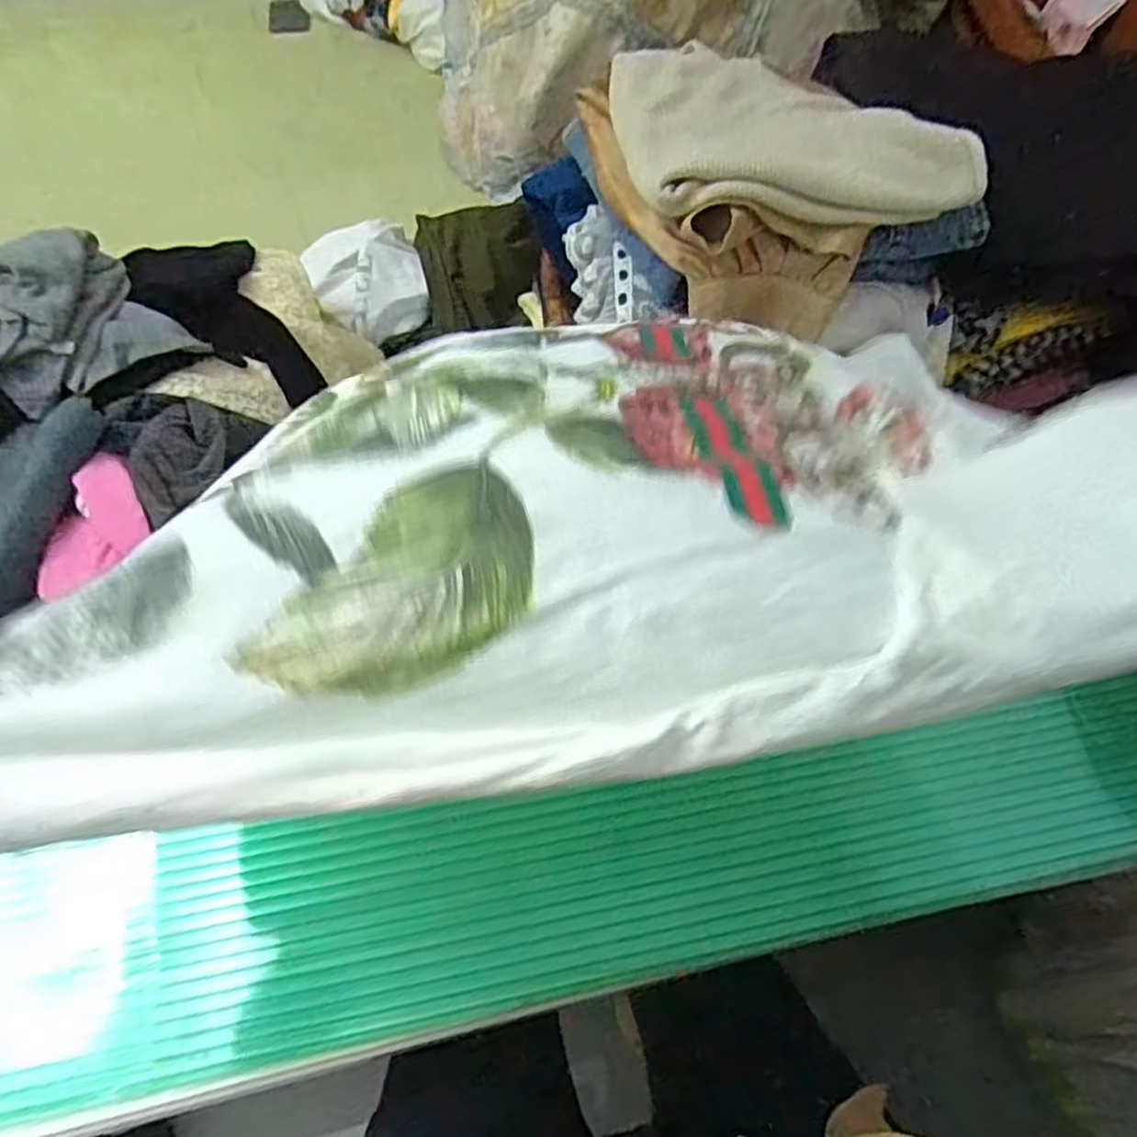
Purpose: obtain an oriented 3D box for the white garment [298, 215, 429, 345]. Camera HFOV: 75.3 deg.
[{"bbox_3d":[-0.246,-0.356,0.903,0.129,0.054,0.167,-18,57,-14],"label":"white garment"}]

